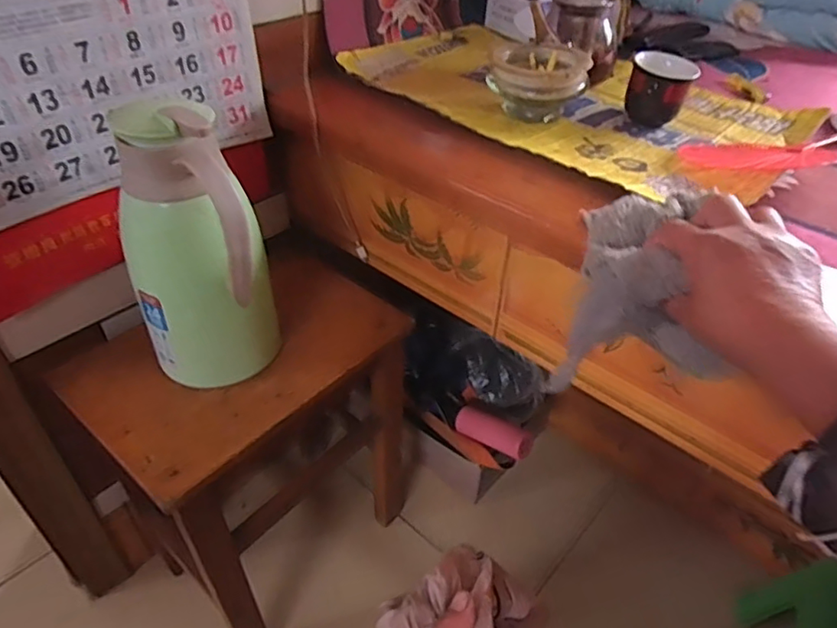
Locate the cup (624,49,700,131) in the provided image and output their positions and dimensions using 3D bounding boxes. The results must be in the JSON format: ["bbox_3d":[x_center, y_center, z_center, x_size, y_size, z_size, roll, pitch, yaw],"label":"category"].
[{"bbox_3d":[0.268,-0.248,0.652,0.071,0.065,0.072,15,42,15],"label":"cup"}]

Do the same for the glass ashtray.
[{"bbox_3d":[0.130,-0.252,0.643,0.102,0.060,0.093,15,42,15],"label":"glass ashtray"}]

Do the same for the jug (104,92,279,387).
[{"bbox_3d":[-0.207,-0.052,0.547,0.122,0.262,0.103,-5,41,-8],"label":"jug"}]

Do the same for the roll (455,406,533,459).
[{"bbox_3d":[0.119,0.178,0.910,0.130,0.038,0.047,24,45,22],"label":"roll"}]

